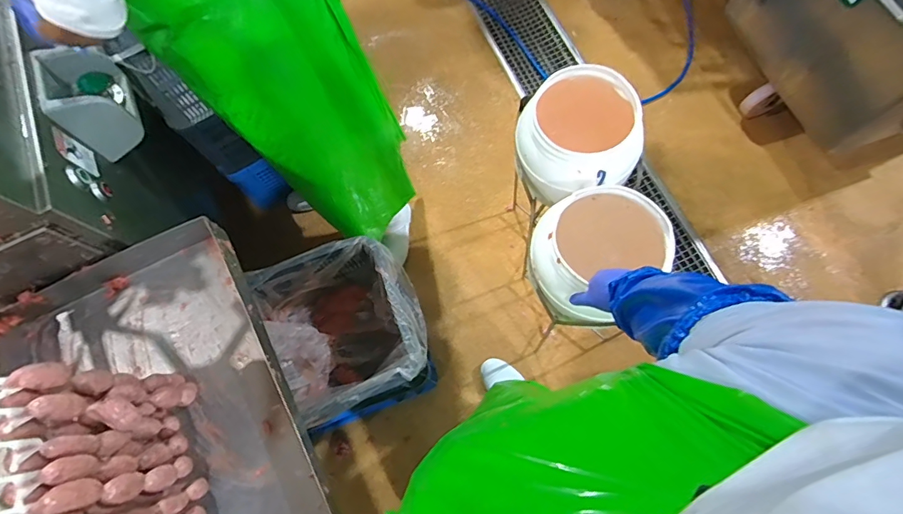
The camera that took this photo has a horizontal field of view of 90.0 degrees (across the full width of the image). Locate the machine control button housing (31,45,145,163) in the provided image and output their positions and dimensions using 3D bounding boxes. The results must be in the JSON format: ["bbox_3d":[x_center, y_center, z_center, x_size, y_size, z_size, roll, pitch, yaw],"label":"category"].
[{"bbox_3d":[-0.679,-0.305,0.863,0.112,0.145,0.164,-31,73,-7],"label":"machine control button housing"}]

